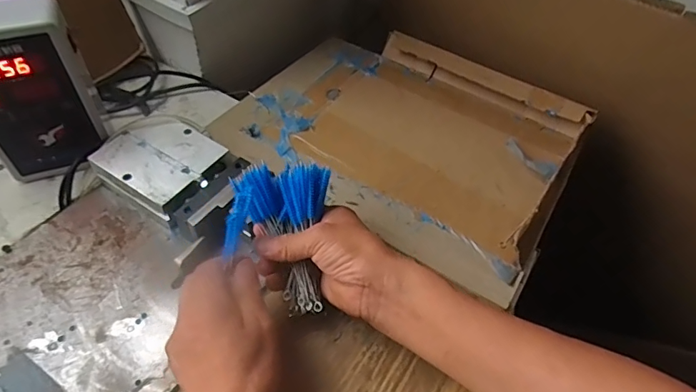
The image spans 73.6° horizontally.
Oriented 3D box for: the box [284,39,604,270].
[{"bbox_3d":[0.118,-0.084,0.595,0.322,0.053,0.278,28,54,19],"label":"box"}]

